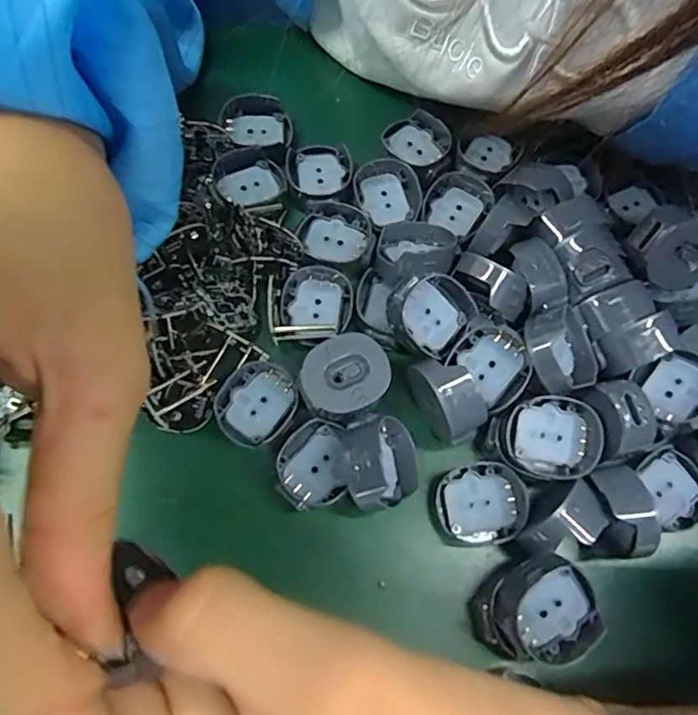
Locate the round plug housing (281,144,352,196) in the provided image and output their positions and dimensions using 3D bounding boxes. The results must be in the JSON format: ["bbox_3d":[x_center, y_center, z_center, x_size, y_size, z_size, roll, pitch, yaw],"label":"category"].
[{"bbox_3d":[-0.012,-0.072,0.220,0.025,0.004,0.022,-3,71,-2],"label":"round plug housing"}]

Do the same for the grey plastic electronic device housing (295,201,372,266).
[{"bbox_3d":[-0.005,-0.046,0.211,0.028,0.006,0.024,7,71,1],"label":"grey plastic electronic device housing"}]

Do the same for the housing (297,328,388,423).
[{"bbox_3d":[-0.001,0.008,0.186,0.026,0.014,0.028,0,71,-1],"label":"housing"}]

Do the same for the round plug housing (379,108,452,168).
[{"bbox_3d":[0.027,-0.087,0.225,0.025,0.007,0.020,28,73,8],"label":"round plug housing"}]

